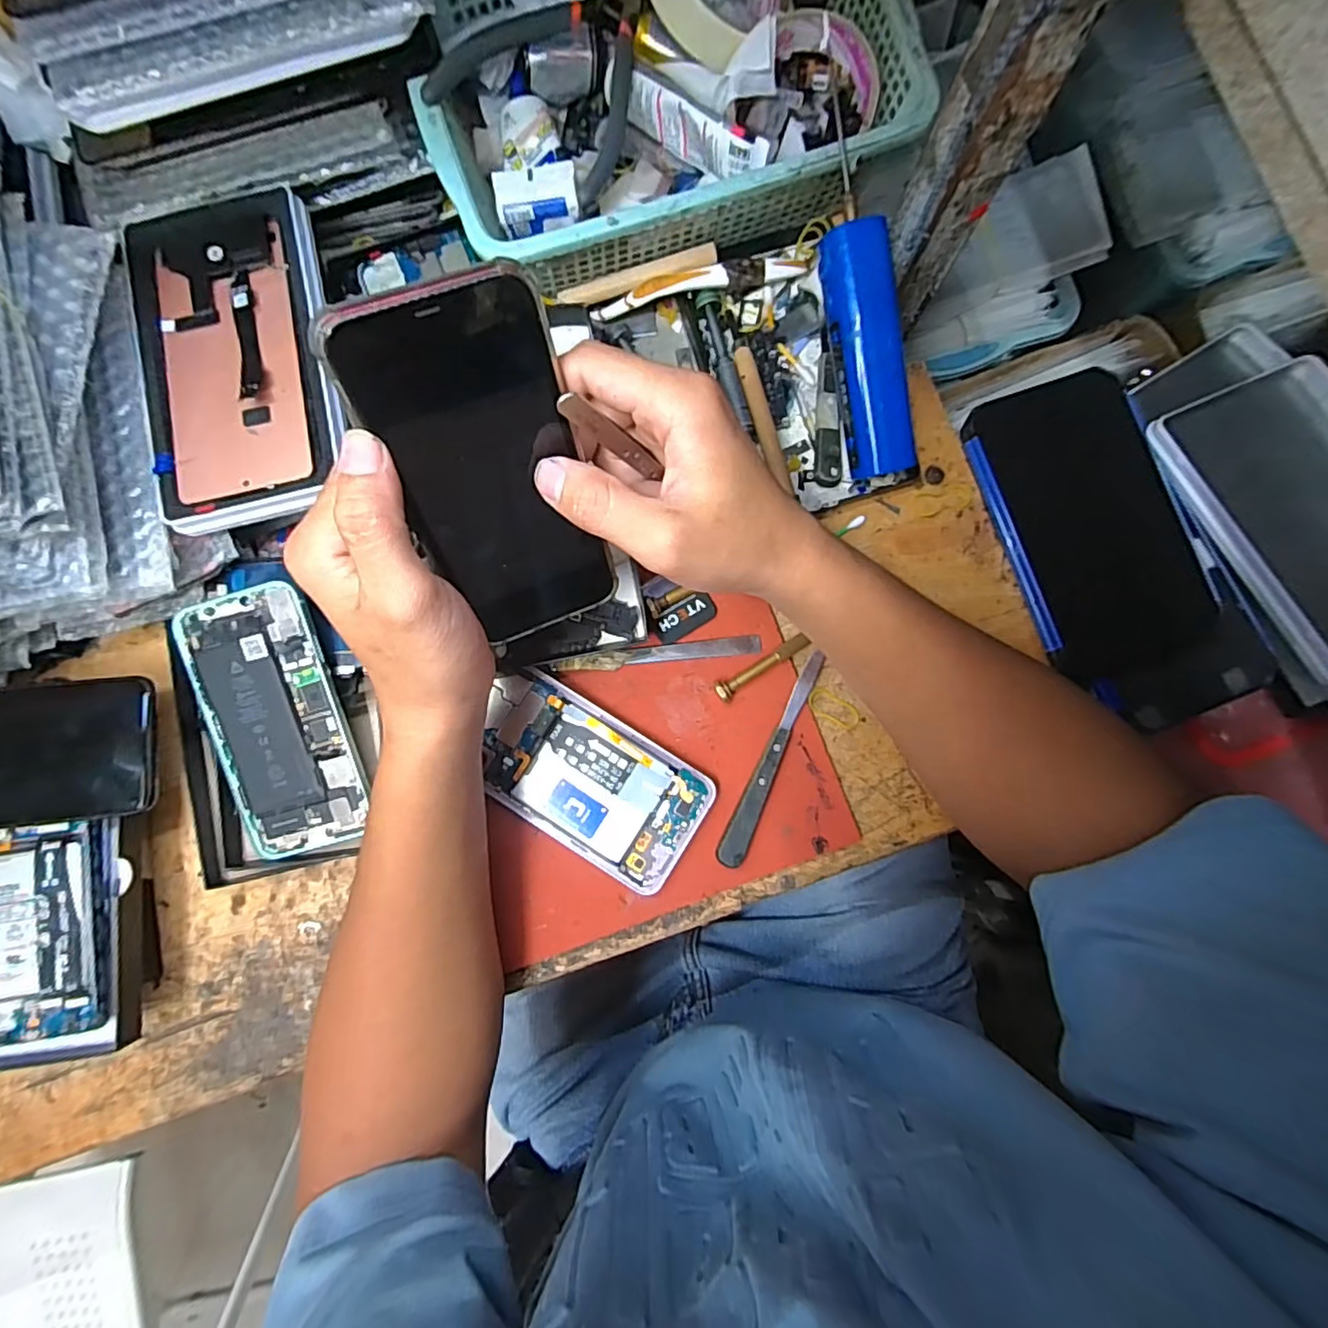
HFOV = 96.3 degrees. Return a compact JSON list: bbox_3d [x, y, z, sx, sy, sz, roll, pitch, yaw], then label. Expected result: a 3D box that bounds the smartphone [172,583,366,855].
[{"bbox_3d":[-0.221,0.033,0.340,0.074,0.004,0.152,-15,95,1],"label":"smartphone"}]

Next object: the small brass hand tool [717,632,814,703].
[{"bbox_3d":[0.057,0.002,0.357,0.061,0.011,0.012,-34,85,-2],"label":"small brass hand tool"}]

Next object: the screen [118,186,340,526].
[{"bbox_3d":[-0.235,-0.168,0.328,0.099,0.011,0.179,-12,85,0],"label":"screen"}]

